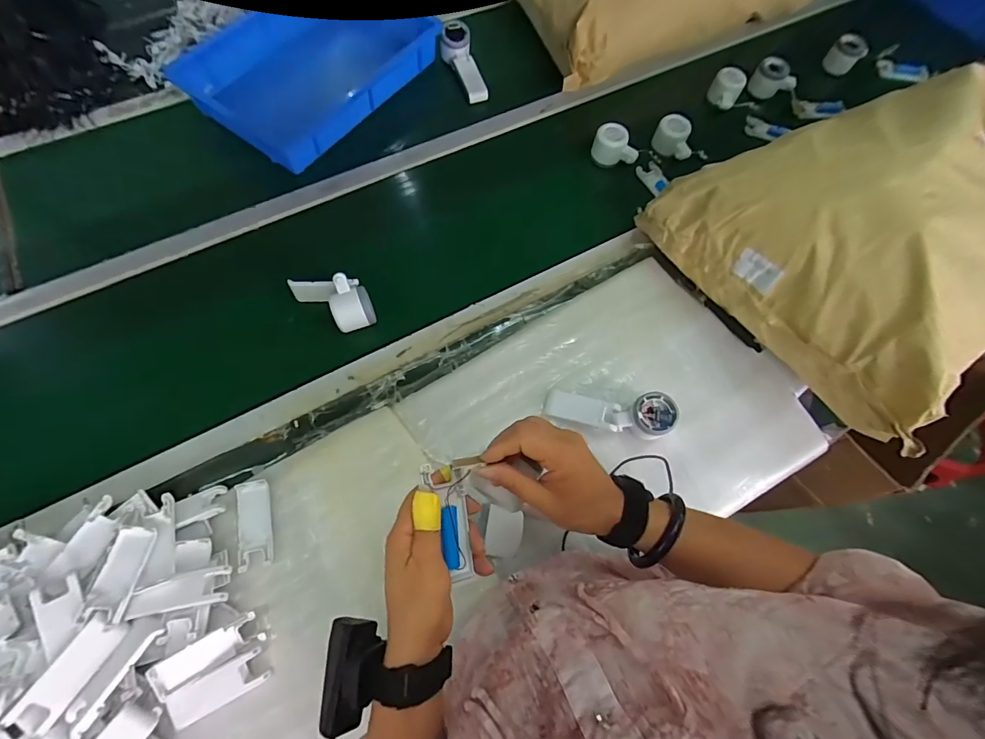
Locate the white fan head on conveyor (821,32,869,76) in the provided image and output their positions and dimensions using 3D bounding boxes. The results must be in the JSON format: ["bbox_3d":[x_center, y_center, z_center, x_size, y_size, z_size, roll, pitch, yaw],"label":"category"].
[{"bbox_3d":[0.734,-0.654,0.891,0.061,0.054,0.059,1,68,-2],"label":"white fan head on conveyor"}]

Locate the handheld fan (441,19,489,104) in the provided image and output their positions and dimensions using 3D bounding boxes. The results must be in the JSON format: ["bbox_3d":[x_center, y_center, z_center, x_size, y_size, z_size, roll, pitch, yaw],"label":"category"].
[{"bbox_3d":[-0.054,-0.605,0.848,0.056,0.047,0.164,-21,84,-10],"label":"handheld fan"}]

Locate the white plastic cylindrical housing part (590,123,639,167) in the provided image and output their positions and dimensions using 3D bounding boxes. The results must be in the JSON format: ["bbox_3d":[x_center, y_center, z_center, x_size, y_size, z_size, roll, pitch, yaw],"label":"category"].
[{"bbox_3d":[0.225,-0.405,0.778,0.083,0.054,0.055,22,69,6],"label":"white plastic cylindrical housing part"}]

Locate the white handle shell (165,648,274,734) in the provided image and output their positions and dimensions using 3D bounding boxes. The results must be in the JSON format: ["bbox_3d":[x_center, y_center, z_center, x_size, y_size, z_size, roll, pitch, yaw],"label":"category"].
[{"bbox_3d":[-0.304,0.353,0.472,0.095,0.016,0.037,-27,72,-12],"label":"white handle shell"}]

